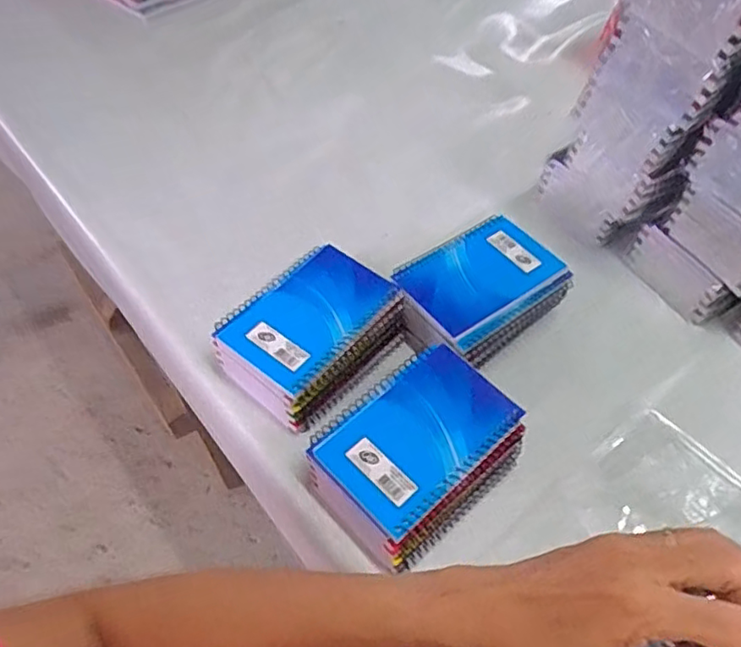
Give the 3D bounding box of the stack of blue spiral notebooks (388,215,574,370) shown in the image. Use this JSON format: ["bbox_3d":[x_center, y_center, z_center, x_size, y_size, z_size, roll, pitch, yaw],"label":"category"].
[{"bbox_3d":[0.091,-0.023,0.527,0.145,0.058,0.098,-31,59,-22],"label":"stack of blue spiral notebooks"}]

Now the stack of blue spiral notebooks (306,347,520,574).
[{"bbox_3d":[0.033,0.094,0.438,0.134,0.059,0.098,-35,61,-25],"label":"stack of blue spiral notebooks"}]

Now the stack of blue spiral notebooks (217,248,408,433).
[{"bbox_3d":[-0.046,0.008,0.497,0.104,0.052,0.136,37,60,24],"label":"stack of blue spiral notebooks"}]

